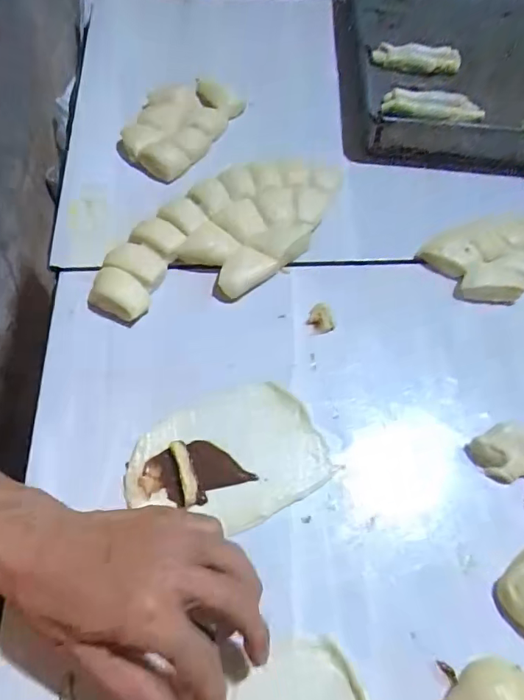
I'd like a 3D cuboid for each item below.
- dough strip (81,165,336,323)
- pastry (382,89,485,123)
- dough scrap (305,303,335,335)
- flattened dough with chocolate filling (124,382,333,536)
[{"bbox_3d":[-0.040,-0.105,0.443,0.122,0.038,0.248,39,65,20],"label":"dough strip"},{"bbox_3d":[0.203,-0.286,0.560,0.118,0.022,0.027,4,58,1],"label":"pastry"},{"bbox_3d":[0.050,-0.027,0.414,0.020,0.012,0.026,-20,61,-14],"label":"dough scrap"},{"bbox_3d":[-0.027,0.078,0.354,0.139,0.011,0.102,-19,61,-13],"label":"flattened dough with chocolate filling"}]

